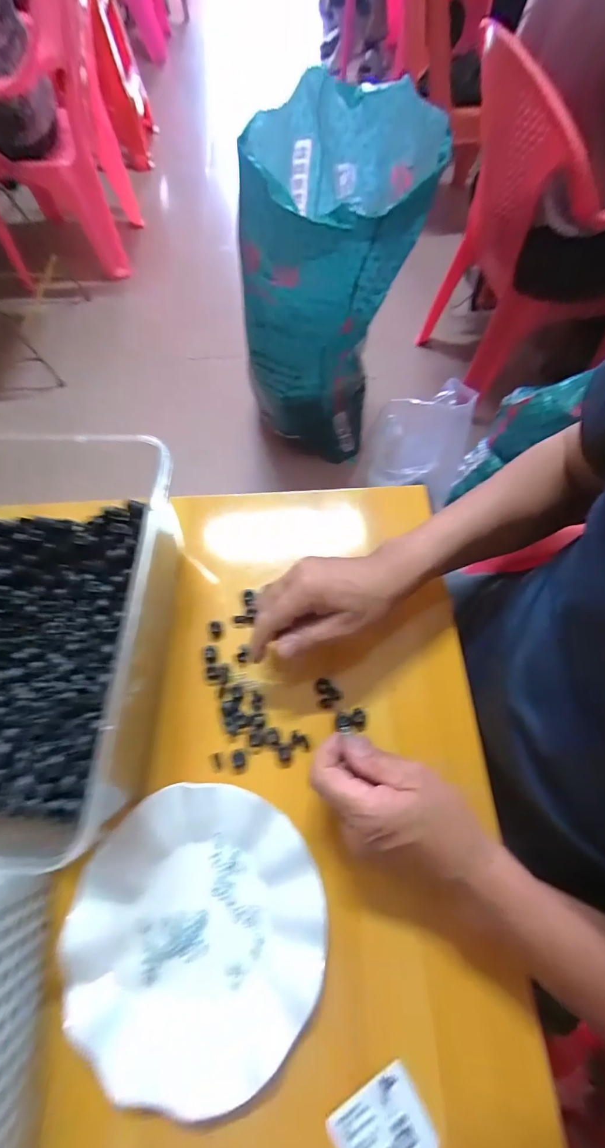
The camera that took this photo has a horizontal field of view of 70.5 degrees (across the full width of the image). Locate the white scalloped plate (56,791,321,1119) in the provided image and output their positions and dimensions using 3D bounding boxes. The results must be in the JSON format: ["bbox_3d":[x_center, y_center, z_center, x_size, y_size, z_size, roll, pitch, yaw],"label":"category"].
[{"bbox_3d":[-0.078,0.265,0.326,0.183,0.035,0.179,0,65,1],"label":"white scalloped plate"}]

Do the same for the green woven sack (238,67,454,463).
[{"bbox_3d":[0.075,-0.554,0.910,0.291,0.584,0.338,15,66,8],"label":"green woven sack"}]

